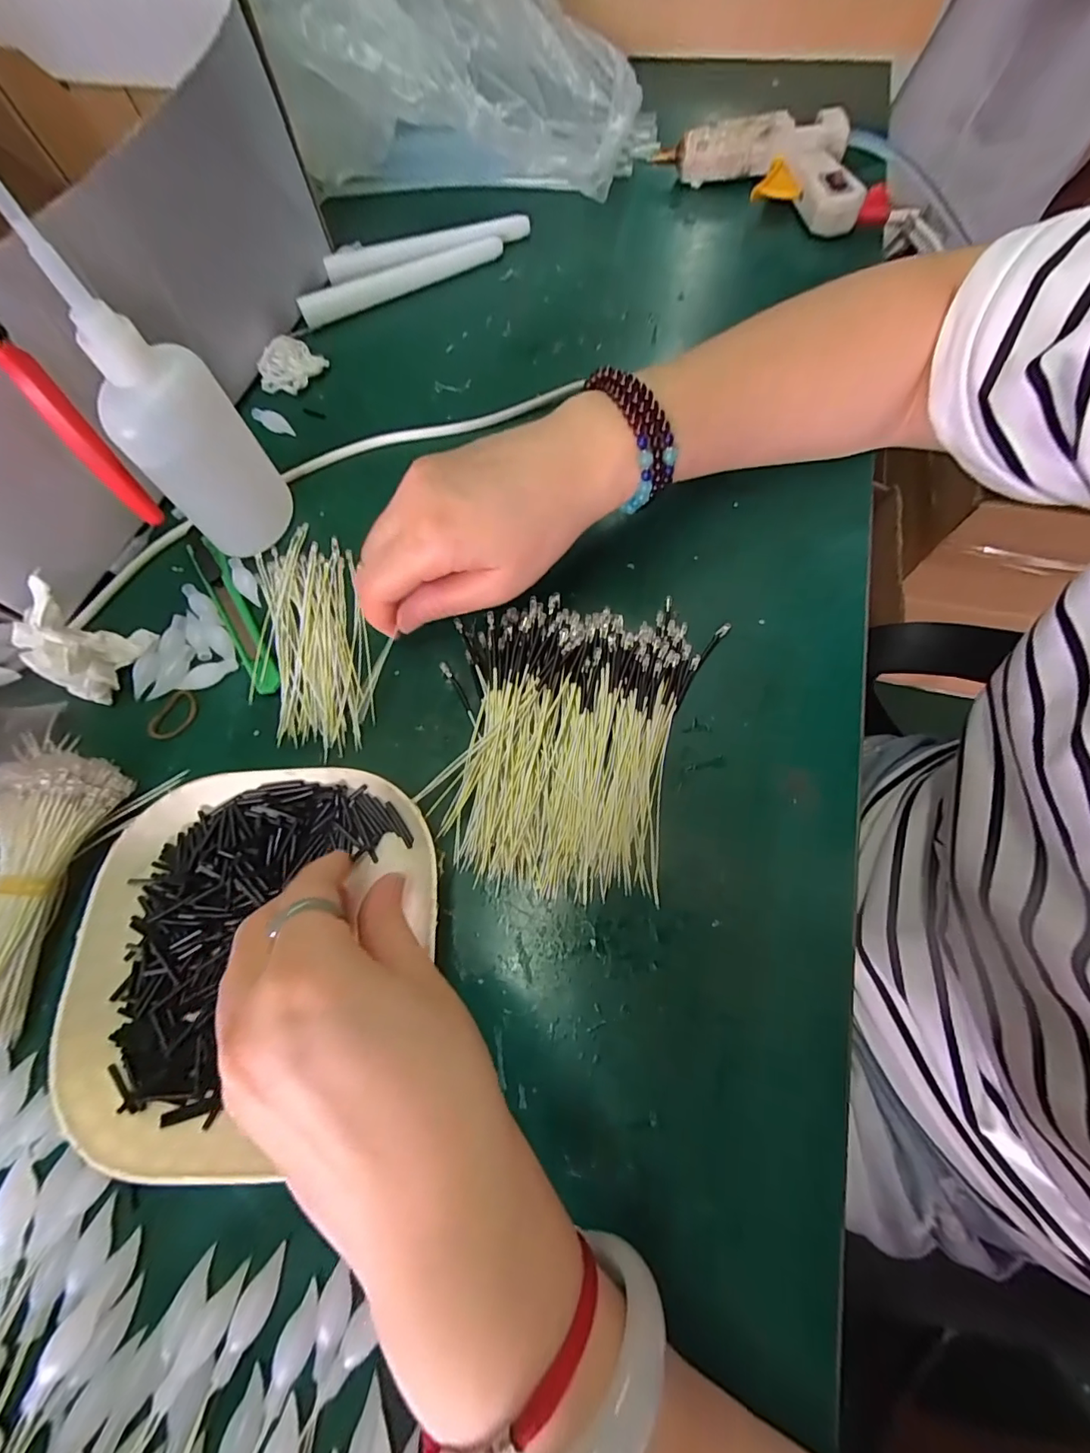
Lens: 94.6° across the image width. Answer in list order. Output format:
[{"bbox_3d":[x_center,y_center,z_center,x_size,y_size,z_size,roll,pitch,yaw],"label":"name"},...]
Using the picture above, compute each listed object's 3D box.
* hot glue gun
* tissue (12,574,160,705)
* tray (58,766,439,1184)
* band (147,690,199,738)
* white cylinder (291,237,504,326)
[{"bbox_3d":[0.176,-0.420,0.378,0.178,0.038,0.082,36,74,14],"label":"hot glue gun"},{"bbox_3d":[-0.225,-0.041,0.243,0.030,0.039,0.043,21,71,10],"label":"tissue"},{"bbox_3d":[-0.114,0.088,0.202,0.142,0.020,0.140,-3,69,0],"label":"tray"},{"bbox_3d":[-0.185,-0.005,0.252,0.017,0.004,0.027,30,73,12],"label":"band"},{"bbox_3d":[-0.103,-0.325,0.365,0.152,0.011,0.019,-27,71,-9],"label":"white cylinder"}]

